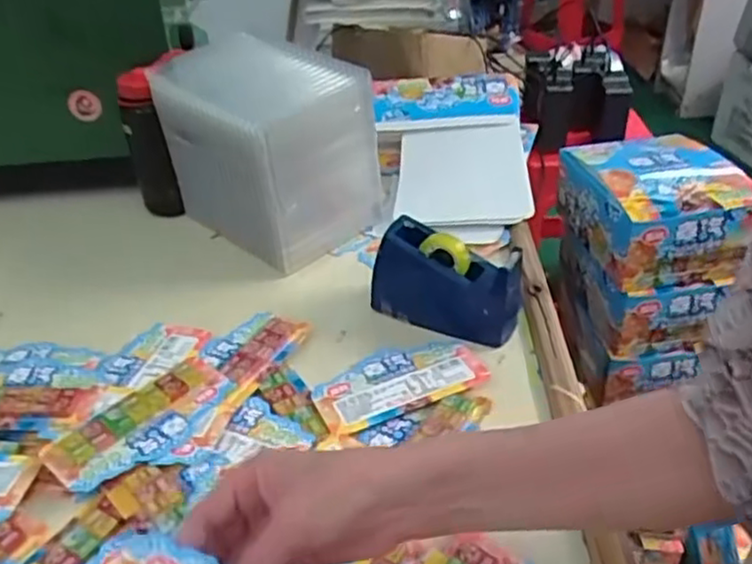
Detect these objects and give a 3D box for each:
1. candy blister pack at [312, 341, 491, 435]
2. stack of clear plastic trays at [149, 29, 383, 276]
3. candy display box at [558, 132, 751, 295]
[{"bbox_3d":[0.019,0.083,0.595,0.144,0.007,0.073,-15,37,-18],"label":"candy blister pack"},{"bbox_3d":[-0.127,-0.150,0.781,0.209,0.192,0.158,23,42,32],"label":"stack of clear plastic trays"},{"bbox_3d":[0.321,-0.091,0.799,0.162,0.098,0.199,-6,35,-5],"label":"candy display box"}]

